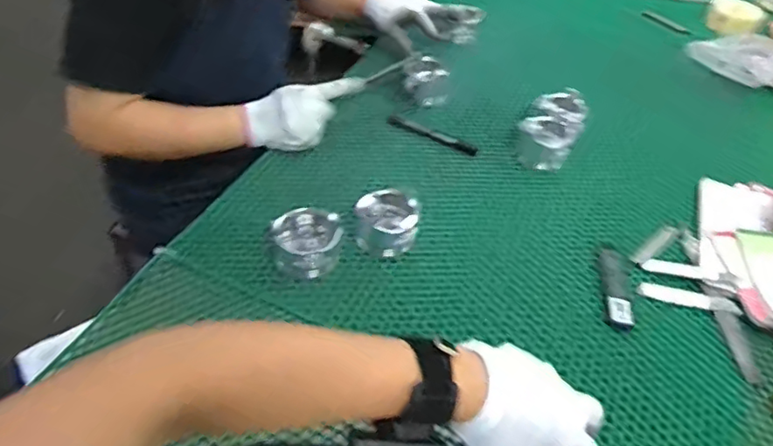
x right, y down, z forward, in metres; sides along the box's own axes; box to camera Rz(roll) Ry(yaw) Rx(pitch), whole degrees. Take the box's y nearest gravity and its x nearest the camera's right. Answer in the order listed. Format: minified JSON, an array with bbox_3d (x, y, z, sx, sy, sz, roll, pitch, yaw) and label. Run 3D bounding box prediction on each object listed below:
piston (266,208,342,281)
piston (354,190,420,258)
[{"bbox_3d":[-0.094,0.021,0.674,0.081,0.046,0.073,-5,46,-12],"label":"piston"},{"bbox_3d":[0.000,0.000,0.704,0.071,0.051,0.071,3,44,-3],"label":"piston"}]

